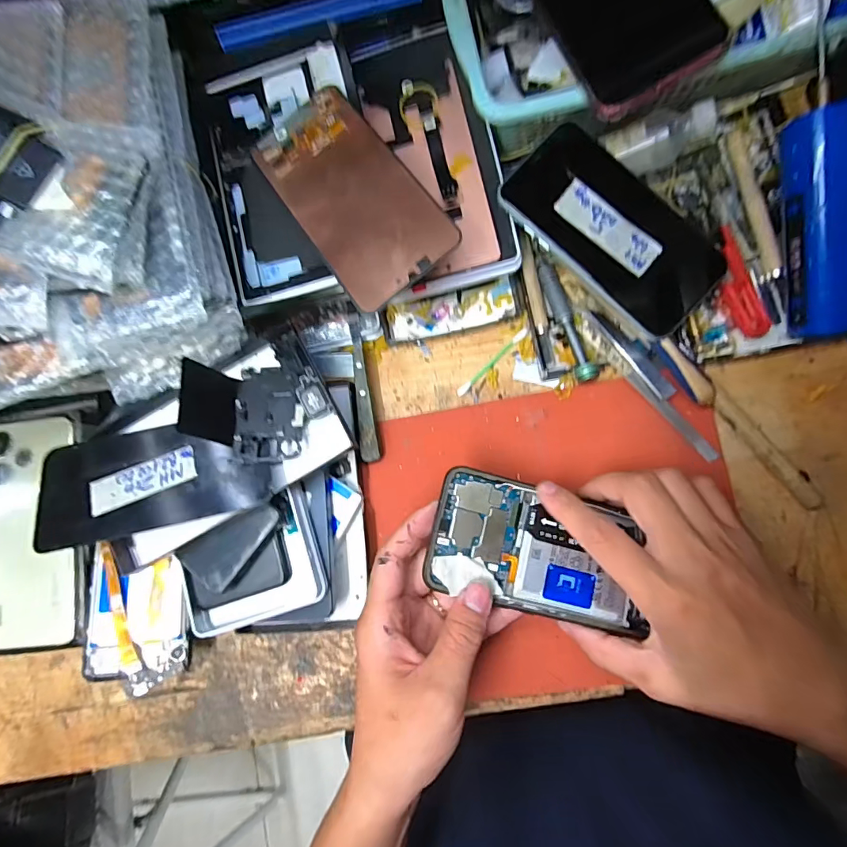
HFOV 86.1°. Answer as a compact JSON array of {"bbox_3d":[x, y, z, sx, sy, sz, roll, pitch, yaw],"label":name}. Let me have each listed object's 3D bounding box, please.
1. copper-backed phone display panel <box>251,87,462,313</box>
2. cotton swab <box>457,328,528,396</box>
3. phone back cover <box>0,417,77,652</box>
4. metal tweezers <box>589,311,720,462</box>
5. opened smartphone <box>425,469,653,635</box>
[{"bbox_3d":[-0.046,-0.143,0.280,0.070,0.004,0.150,-37,75,5],"label":"copper-backed phone display panel"},{"bbox_3d":[0.052,-0.046,0.344,0.070,0.004,0.006,-44,83,2],"label":"cotton swab"},{"bbox_3d":[-0.306,0.083,0.345,0.080,0.011,0.170,-8,83,7],"label":"phone back cover"},{"bbox_3d":[0.159,-0.027,0.313,0.019,0.011,0.127,-39,80,2],"label":"metal tweezers"},{"bbox_3d":[0.074,0.079,0.285,0.138,0.006,0.074,15,78,-6],"label":"opened smartphone"}]

